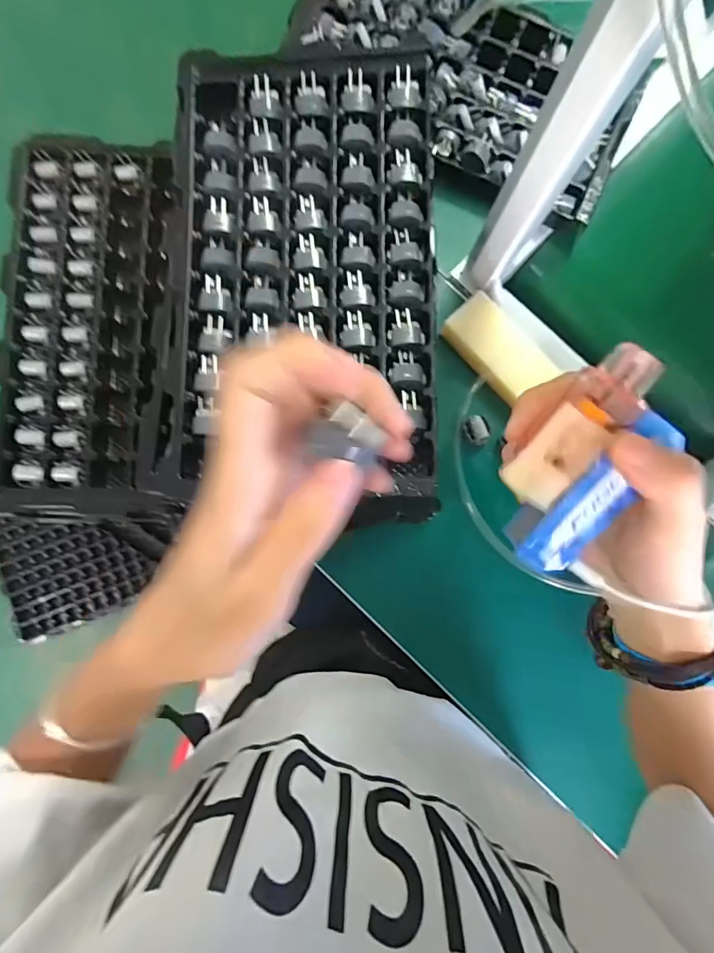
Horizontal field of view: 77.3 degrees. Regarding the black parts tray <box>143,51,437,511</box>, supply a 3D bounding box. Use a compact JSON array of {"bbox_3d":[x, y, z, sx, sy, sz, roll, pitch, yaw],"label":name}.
[{"bbox_3d":[-0.040,-0.162,0.344,0.207,0.034,0.334,1,83,-3],"label":"black parts tray"}]

